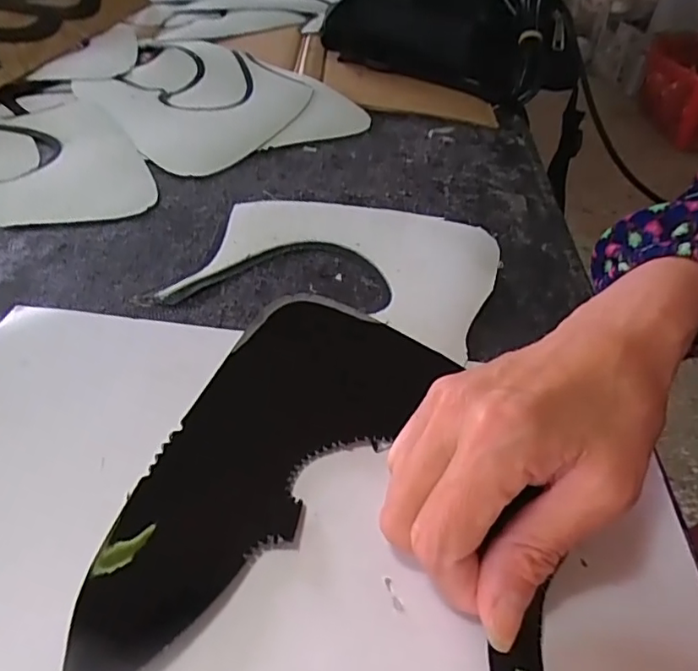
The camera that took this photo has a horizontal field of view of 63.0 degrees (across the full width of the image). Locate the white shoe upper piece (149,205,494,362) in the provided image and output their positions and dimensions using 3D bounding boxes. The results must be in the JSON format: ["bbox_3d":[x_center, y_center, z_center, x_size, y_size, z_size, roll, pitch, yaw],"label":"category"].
[{"bbox_3d":[0.002,-0.047,0.344,0.165,0.005,0.132,15,43,10],"label":"white shoe upper piece"}]

